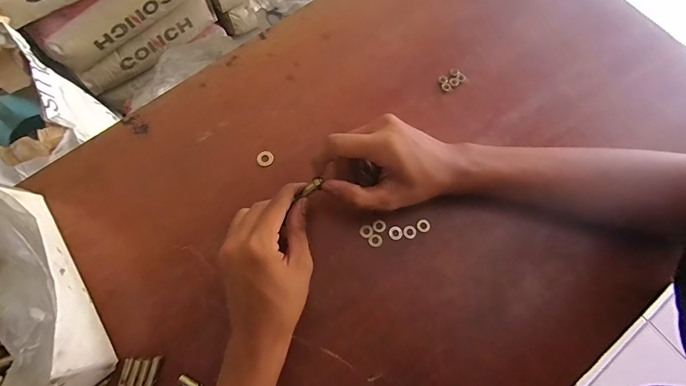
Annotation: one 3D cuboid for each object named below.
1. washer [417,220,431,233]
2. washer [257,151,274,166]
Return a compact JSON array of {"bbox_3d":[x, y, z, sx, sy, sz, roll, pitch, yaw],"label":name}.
[{"bbox_3d":[0.082,0.033,0.336,0.013,0.004,0.013,0,74,-1],"label":"washer"},{"bbox_3d":[-0.083,-0.037,0.355,0.017,0.004,0.016,0,74,-1],"label":"washer"}]

